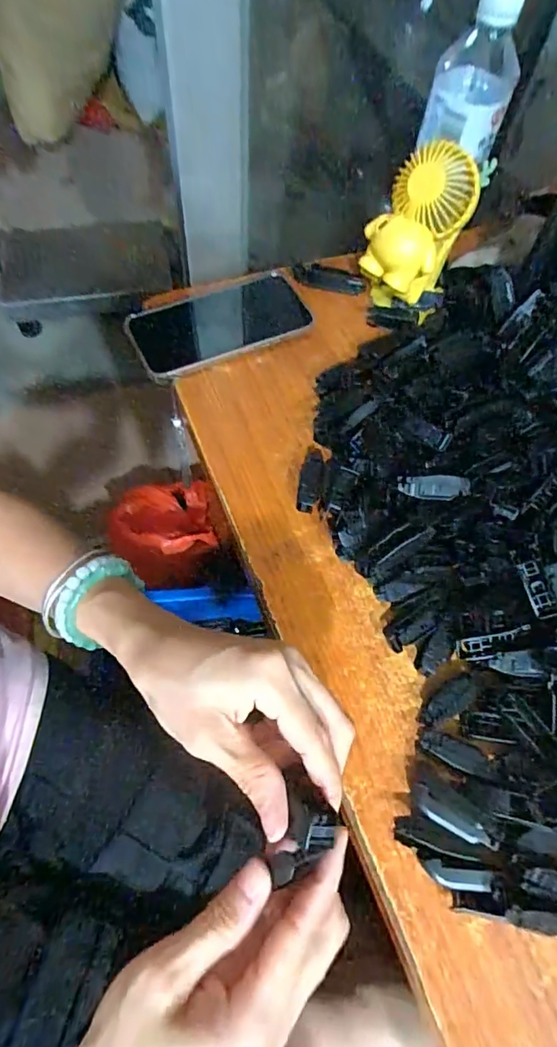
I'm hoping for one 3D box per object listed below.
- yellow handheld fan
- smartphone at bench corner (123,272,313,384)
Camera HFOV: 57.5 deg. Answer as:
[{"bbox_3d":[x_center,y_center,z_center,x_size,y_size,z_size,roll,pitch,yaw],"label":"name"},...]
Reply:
[{"bbox_3d":[0.115,-0.240,0.443,0.075,0.139,0.066,23,64,8],"label":"yellow handheld fan"},{"bbox_3d":[-0.056,-0.189,0.481,0.162,0.015,0.087,-24,67,-15],"label":"smartphone at bench corner"}]

